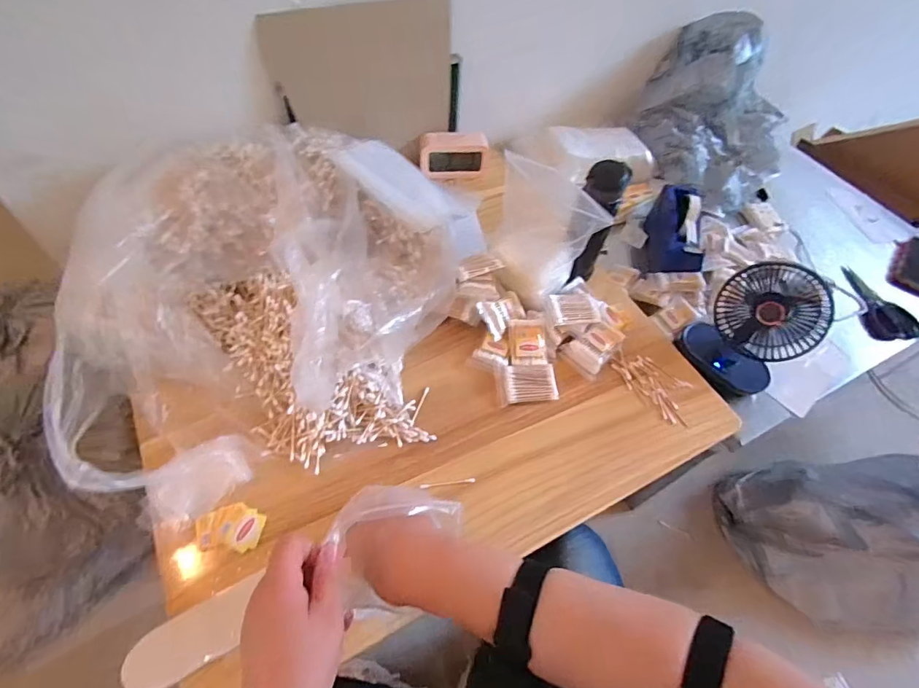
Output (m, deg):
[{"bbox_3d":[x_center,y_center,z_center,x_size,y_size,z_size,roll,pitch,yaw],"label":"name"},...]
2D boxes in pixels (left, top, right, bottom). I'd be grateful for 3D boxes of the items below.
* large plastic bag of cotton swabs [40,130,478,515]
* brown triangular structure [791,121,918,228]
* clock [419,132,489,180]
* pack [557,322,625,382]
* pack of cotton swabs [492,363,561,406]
[{"bbox_3d":[-0.240,-0.084,0.663,0.520,0.171,0.490,-15,58,-15],"label":"large plastic bag of cotton swabs"},{"bbox_3d":[1.178,-0.530,1.296,0.116,0.245,0.485,-19,59,-17],"label":"brown triangular structure"},{"bbox_3d":[-0.011,-0.373,0.939,0.135,0.076,0.058,-8,56,-10],"label":"clock"},{"bbox_3d":[0.207,0.004,0.727,0.095,0.037,0.067,-35,64,-25],"label":"pack"},{"bbox_3d":[0.099,0.058,0.693,0.088,0.011,0.059,-7,74,-5],"label":"pack of cotton swabs"}]

